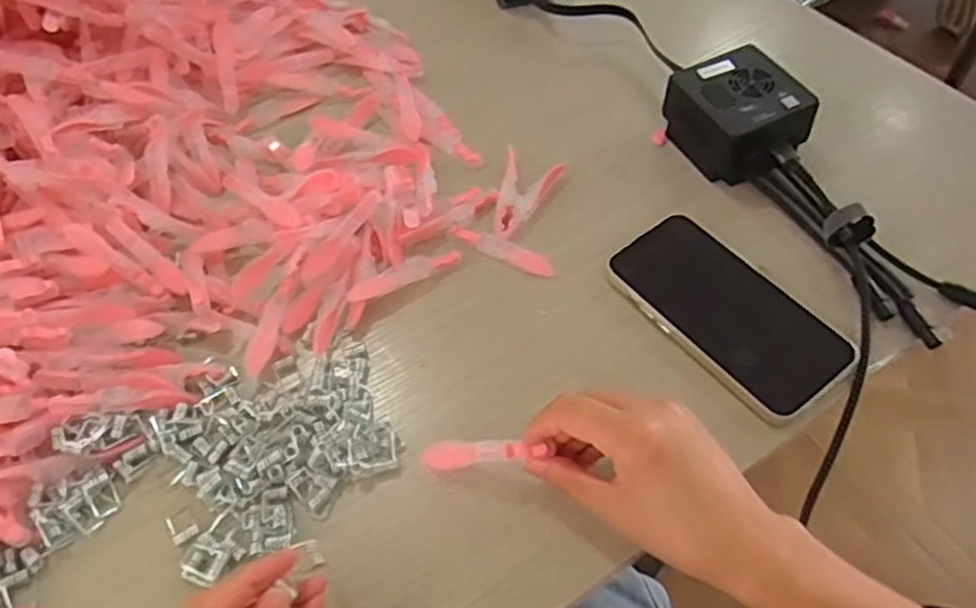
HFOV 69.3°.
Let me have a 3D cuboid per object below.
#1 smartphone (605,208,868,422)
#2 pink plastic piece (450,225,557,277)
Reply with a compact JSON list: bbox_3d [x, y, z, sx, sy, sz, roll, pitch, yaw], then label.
[{"bbox_3d":[0.144,0.000,0.423,0.079,0.011,0.141,-33,60,-18],"label":"smartphone"},{"bbox_3d":[0.008,-0.036,0.472,0.076,0.005,0.016,24,60,19],"label":"pink plastic piece"}]

